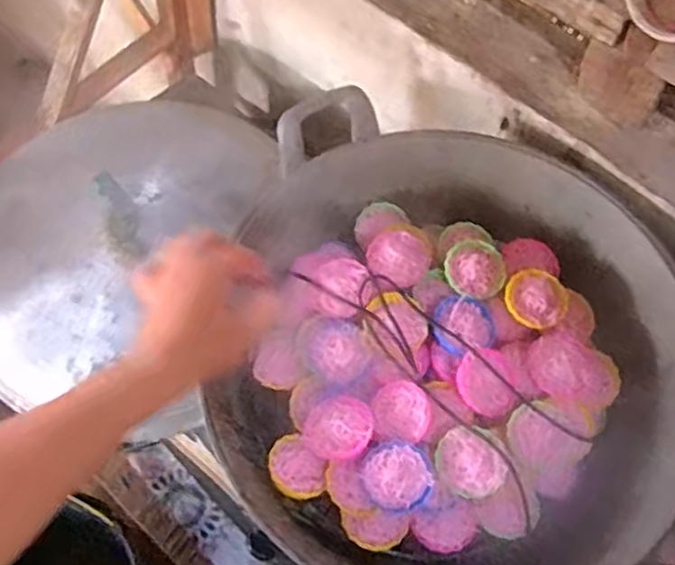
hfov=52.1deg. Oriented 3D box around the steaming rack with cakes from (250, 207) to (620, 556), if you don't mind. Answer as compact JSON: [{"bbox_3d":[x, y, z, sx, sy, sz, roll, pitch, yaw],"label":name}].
[{"bbox_3d":[0.095,0.083,0.672,0.314,0.054,0.330,1,62,-3],"label":"steaming rack with cakes"}]

